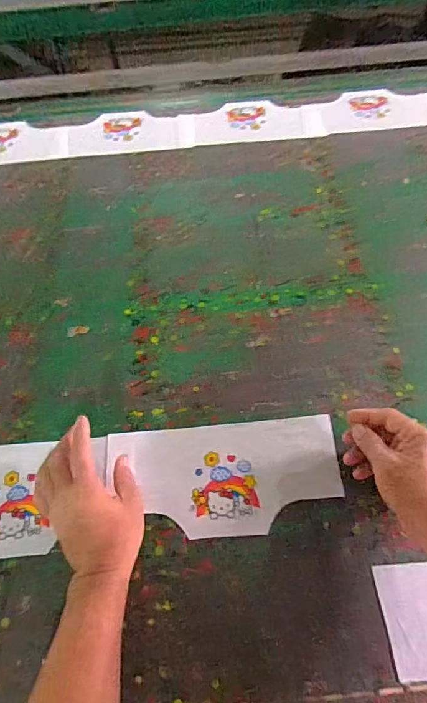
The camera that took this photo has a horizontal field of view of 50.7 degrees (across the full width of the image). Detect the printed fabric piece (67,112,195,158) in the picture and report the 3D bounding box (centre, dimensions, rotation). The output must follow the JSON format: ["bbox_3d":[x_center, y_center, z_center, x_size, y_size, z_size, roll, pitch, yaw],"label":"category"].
[{"bbox_3d":[-0.166,-0.445,0.912,0.250,0.017,0.138,-10,61,-3],"label":"printed fabric piece"}]

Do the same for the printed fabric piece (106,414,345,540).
[{"bbox_3d":[0.013,0.152,0.552,0.278,0.010,0.136,-5,58,0],"label":"printed fabric piece"}]

